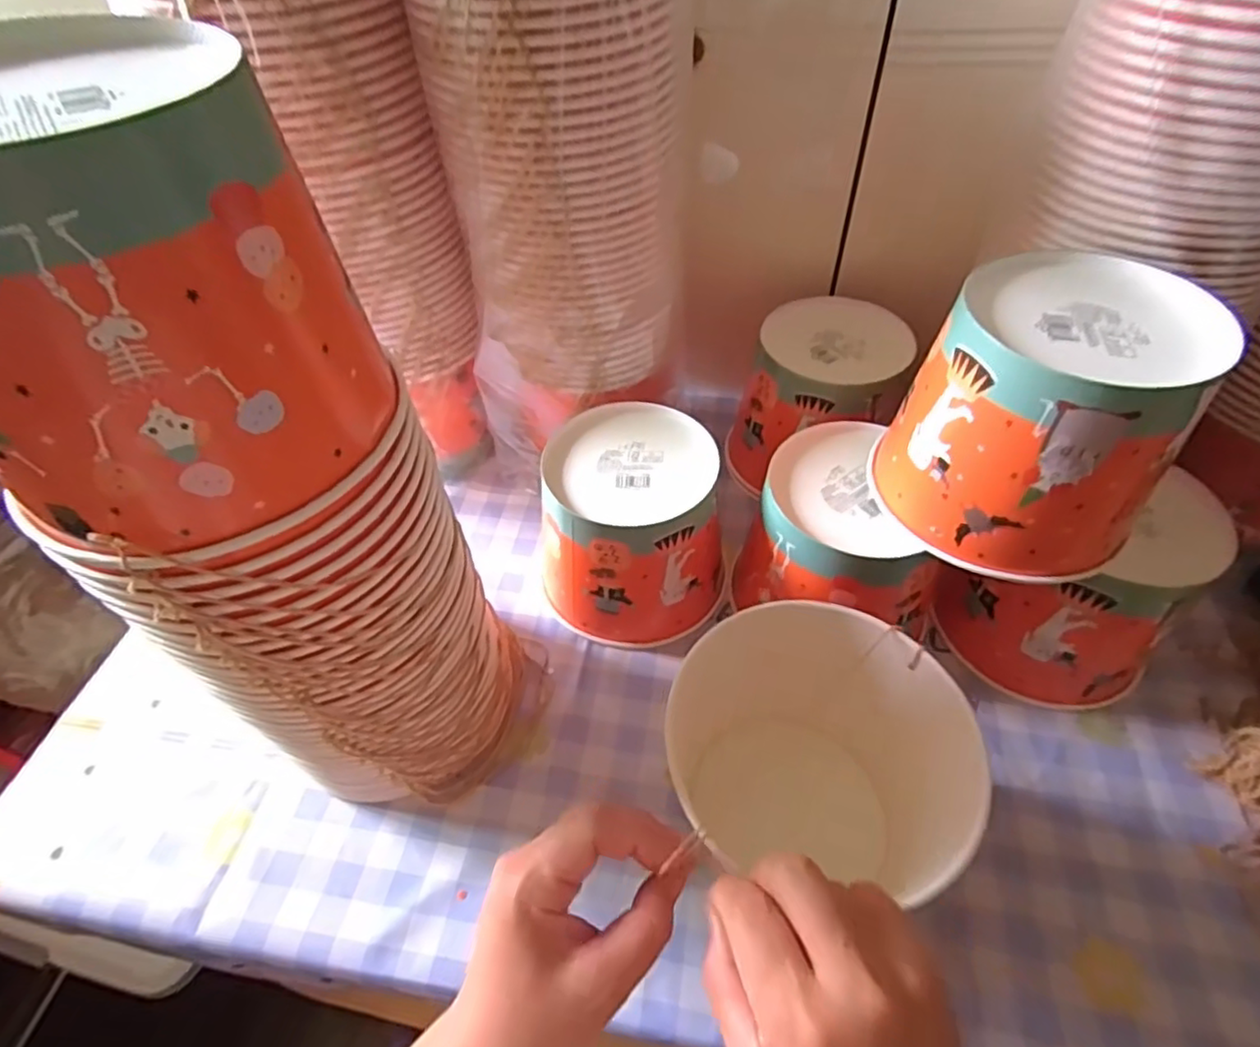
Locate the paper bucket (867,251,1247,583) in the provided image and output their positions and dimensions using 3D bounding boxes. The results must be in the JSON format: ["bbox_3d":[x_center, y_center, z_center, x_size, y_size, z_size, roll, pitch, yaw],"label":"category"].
[{"bbox_3d":[0.243,-0.059,0.394,0.137,0.149,0.135,-1,50,1],"label":"paper bucket"}]

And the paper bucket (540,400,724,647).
[{"bbox_3d":[0.004,0.003,0.525,0.147,0.134,0.144,-1,50,2],"label":"paper bucket"}]

